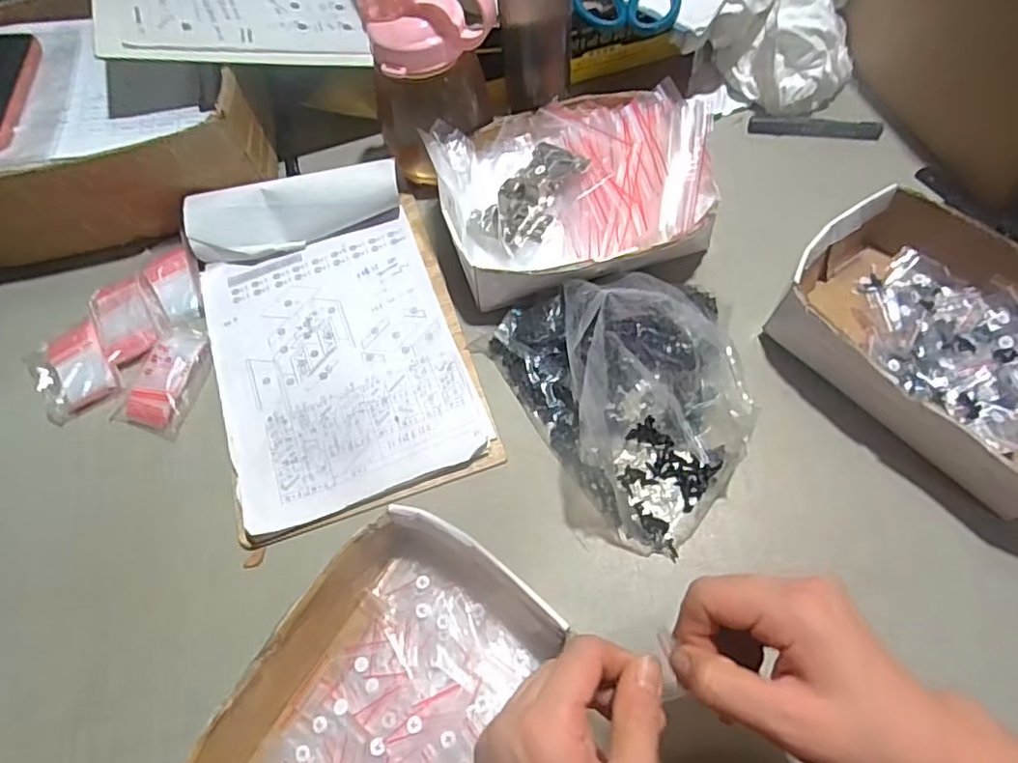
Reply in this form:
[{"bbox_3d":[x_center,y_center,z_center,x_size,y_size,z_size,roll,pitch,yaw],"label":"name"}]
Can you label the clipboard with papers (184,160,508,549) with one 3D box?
[{"bbox_3d":[-0.160,-0.048,0.556,0.223,0.052,0.327,-18,64,-6],"label":"clipboard with papers"}]

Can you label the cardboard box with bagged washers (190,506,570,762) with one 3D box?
[{"bbox_3d":[-0.089,0.228,0.405,0.170,0.058,0.259,23,68,16],"label":"cardboard box with bagged washers"}]

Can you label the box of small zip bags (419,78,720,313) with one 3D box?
[{"bbox_3d":[0.059,-0.187,0.587,0.244,0.090,0.212,-14,63,-2],"label":"box of small zip bags"}]

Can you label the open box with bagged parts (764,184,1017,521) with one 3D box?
[{"bbox_3d":[0.364,-0.032,0.512,0.182,0.074,0.260,-35,66,-12],"label":"open box with bagged parts"}]

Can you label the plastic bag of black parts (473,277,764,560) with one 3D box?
[{"bbox_3d":[0.114,-0.008,0.489,0.201,0.105,0.237,-24,64,-7],"label":"plastic bag of black parts"}]

